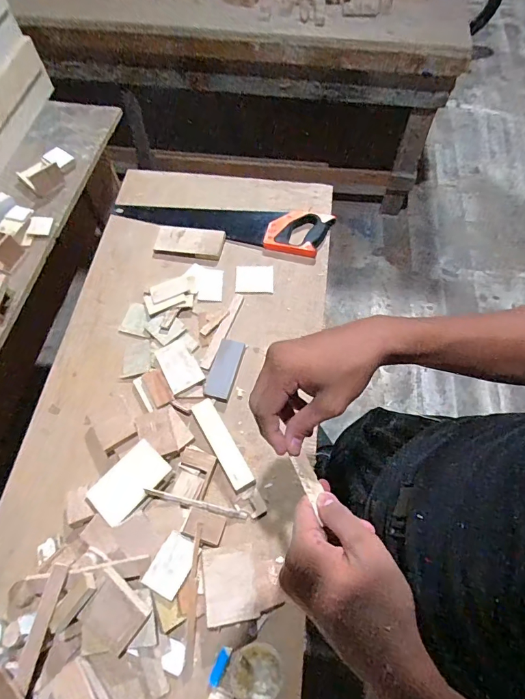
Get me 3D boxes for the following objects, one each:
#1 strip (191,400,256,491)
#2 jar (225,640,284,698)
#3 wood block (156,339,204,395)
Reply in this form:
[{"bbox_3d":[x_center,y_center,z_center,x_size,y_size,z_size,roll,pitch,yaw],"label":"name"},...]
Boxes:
[{"bbox_3d":[-0.071,0.163,0.709,0.037,0.019,0.173,-27,68,-15],"label":"strip"},{"bbox_3d":[-0.009,0.437,0.554,0.069,0.069,0.067,-1,64,1],"label":"jar"},{"bbox_3d":[-0.162,0.032,0.778,0.063,0.007,0.102,-30,69,-16],"label":"wood block"}]

